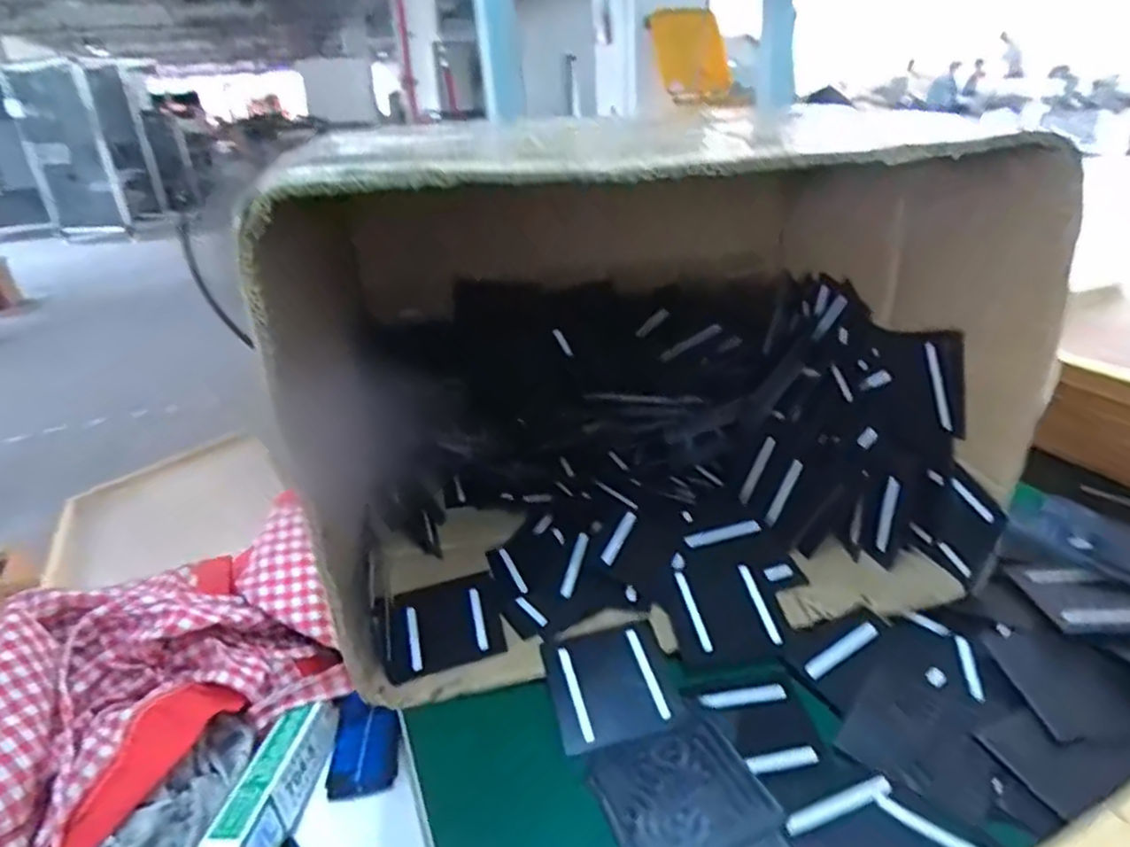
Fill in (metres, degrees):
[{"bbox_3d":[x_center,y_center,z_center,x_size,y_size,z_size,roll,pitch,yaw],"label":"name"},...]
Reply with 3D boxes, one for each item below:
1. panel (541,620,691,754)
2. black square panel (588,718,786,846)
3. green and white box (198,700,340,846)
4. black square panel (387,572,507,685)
[{"bbox_3d":[0.031,0.169,0.448,0.081,0.007,0.079,-12,37,-9],"label":"panel"},{"bbox_3d":[0.065,0.205,0.382,0.084,0.005,0.082,-15,27,-20],"label":"black square panel"},{"bbox_3d":[-0.197,0.251,0.460,0.032,0.046,0.147,-2,25,8],"label":"green and white box"},{"bbox_3d":[-0.088,0.145,0.511,0.082,0.008,0.097,-10,25,-9],"label":"black square panel"}]

